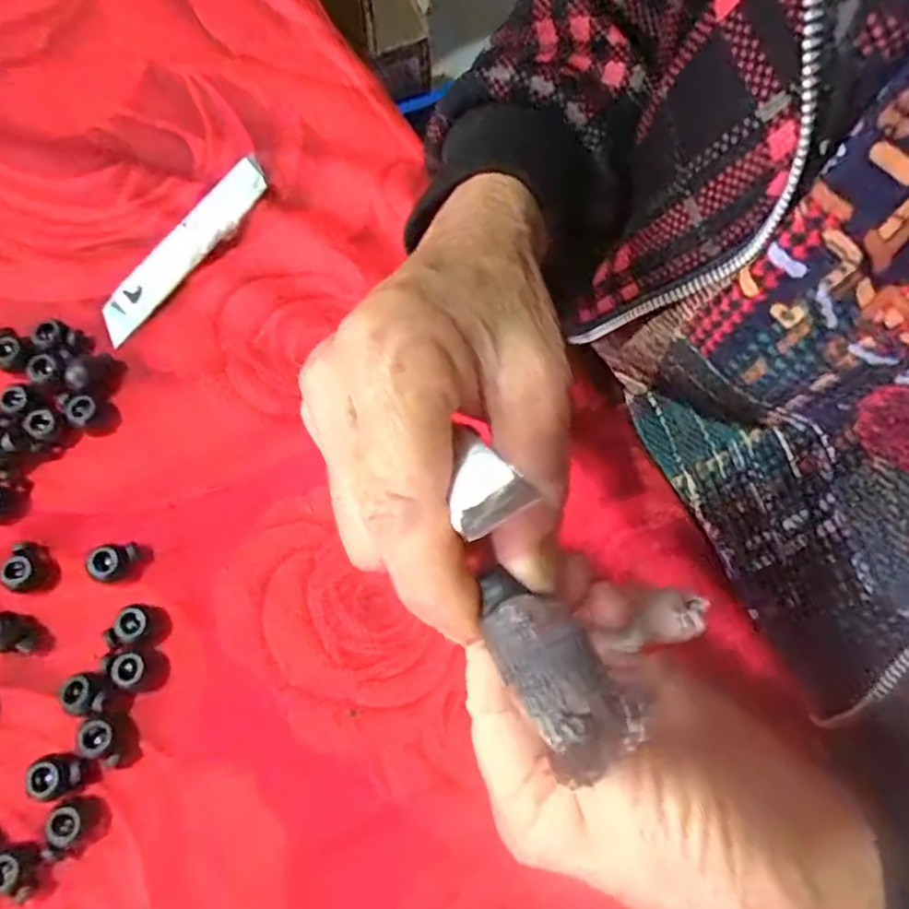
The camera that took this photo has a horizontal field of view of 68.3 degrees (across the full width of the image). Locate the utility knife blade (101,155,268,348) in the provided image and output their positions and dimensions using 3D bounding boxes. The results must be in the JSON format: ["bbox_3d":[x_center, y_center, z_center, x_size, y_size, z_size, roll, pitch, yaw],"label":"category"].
[{"bbox_3d":[-0.121,-0.093,0.301,0.018,0.005,0.100,40,80,-8],"label":"utility knife blade"}]

